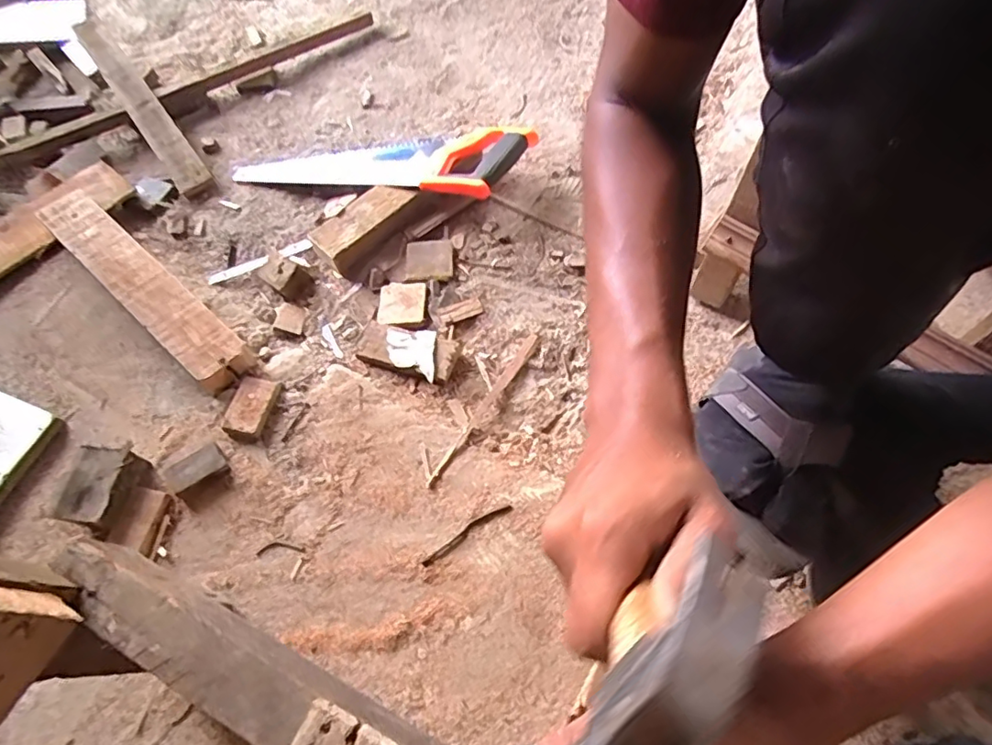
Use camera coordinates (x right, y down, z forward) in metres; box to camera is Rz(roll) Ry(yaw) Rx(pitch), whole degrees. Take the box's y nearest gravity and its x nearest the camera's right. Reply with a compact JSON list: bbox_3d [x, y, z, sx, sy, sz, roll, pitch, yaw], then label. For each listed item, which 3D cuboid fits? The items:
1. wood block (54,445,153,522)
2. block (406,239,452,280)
[{"bbox_3d":[-0.393,0.114,0.569,0.055,0.039,0.071,6,64,9],"label":"wood block"},{"bbox_3d":[-0.087,-0.144,0.738,0.058,0.011,0.066,-6,59,-1],"label":"block"}]

